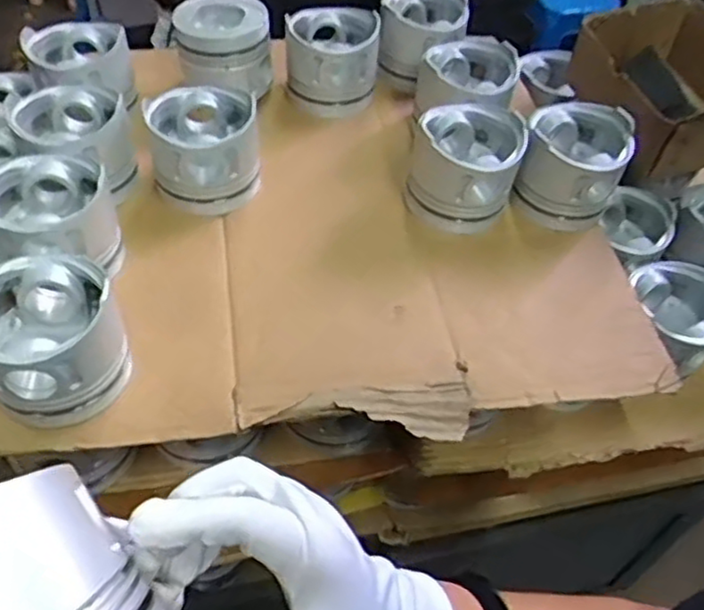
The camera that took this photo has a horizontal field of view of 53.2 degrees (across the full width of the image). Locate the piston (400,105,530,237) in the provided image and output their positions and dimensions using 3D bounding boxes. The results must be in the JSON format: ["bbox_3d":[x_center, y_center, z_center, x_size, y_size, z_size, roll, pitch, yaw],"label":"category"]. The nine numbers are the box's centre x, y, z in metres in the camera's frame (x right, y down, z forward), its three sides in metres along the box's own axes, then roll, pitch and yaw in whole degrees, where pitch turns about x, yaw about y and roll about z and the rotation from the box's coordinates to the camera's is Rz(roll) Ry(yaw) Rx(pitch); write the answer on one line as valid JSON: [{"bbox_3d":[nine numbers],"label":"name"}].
[{"bbox_3d":[0.111,-0.136,0.706,0.104,0.090,0.105,2,50,-2],"label":"piston"}]

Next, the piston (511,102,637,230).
[{"bbox_3d":[0.221,-0.143,0.709,0.098,0.081,0.105,20,51,12],"label":"piston"}]

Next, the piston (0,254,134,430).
[{"bbox_3d":[-0.227,0.027,0.529,0.102,0.093,0.097,2,50,-2],"label":"piston"}]

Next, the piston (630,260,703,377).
[{"bbox_3d":[0.326,0.016,0.718,0.096,0.075,0.104,17,51,10],"label":"piston"}]

